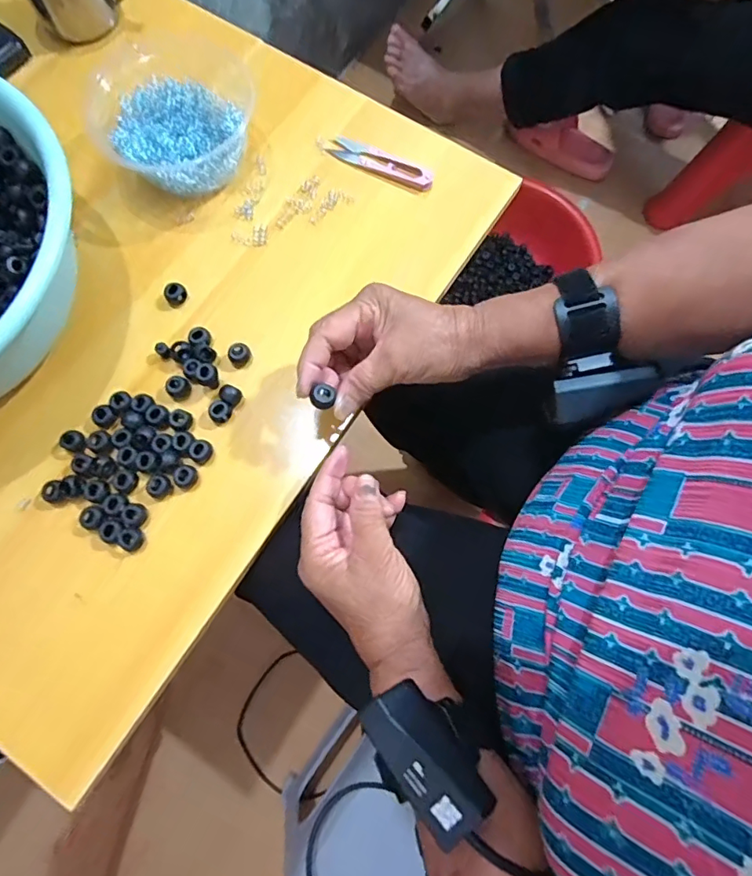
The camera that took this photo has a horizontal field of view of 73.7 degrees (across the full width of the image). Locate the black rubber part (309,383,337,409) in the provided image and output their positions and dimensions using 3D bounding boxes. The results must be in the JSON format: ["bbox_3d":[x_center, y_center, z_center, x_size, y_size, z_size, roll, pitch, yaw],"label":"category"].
[{"bbox_3d":[-0.037,-0.028,0.341,0.016,0.012,0.013,-25,74,-7],"label":"black rubber part"}]

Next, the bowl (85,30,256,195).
[{"bbox_3d":[-0.173,-0.282,0.436,0.128,0.043,0.138,0,72,1],"label":"bowl"}]

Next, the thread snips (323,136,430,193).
[{"bbox_3d":[0.005,-0.249,0.454,0.098,0.009,0.023,24,74,8],"label":"thread snips"}]

